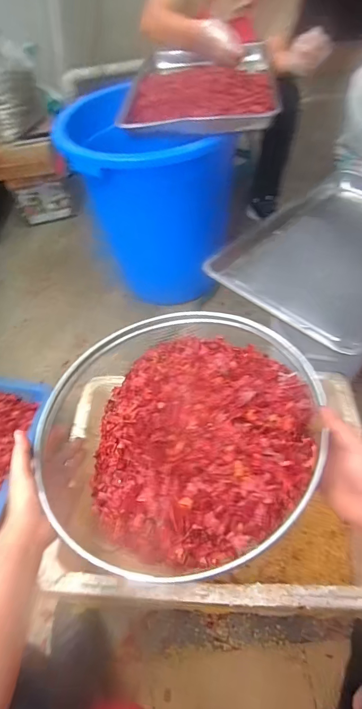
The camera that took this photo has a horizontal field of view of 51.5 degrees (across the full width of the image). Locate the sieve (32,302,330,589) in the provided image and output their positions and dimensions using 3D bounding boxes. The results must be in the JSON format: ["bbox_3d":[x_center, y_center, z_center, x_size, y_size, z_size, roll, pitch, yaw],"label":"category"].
[{"bbox_3d":[-0.010,0.106,0.546,0.385,0.118,0.367,-2,51,3],"label":"sieve"}]

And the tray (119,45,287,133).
[{"bbox_3d":[0.051,-0.727,1.020,0.399,0.071,0.458,2,51,7],"label":"tray"}]

